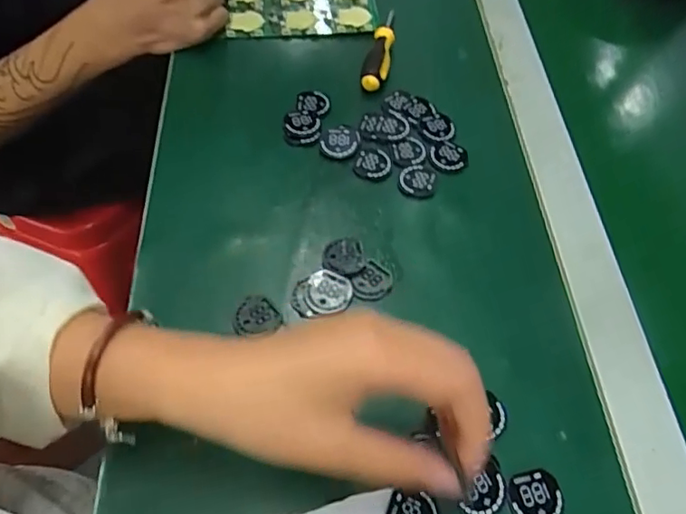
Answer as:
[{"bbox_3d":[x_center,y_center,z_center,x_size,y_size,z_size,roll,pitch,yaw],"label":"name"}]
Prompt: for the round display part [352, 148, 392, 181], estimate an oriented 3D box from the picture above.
[{"bbox_3d":[0.024,-0.075,0.435,0.028,0.004,0.032,20,59,11],"label":"round display part"}]

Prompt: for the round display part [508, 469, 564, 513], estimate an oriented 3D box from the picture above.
[{"bbox_3d":[0.107,0.135,0.305,0.028,0.004,0.028,-10,65,-9],"label":"round display part"}]

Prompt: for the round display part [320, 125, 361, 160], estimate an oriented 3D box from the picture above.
[{"bbox_3d":[-0.002,-0.094,0.445,0.031,0.005,0.035,9,58,4],"label":"round display part"}]

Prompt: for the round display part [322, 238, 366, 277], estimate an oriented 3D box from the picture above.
[{"bbox_3d":[0.000,0.000,0.388,0.029,0.004,0.028,-12,59,-9],"label":"round display part"}]

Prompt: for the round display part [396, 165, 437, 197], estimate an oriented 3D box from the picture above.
[{"bbox_3d":[0.058,-0.060,0.426,0.029,0.004,0.031,6,58,3],"label":"round display part"}]

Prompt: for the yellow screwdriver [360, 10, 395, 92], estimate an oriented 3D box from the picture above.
[{"bbox_3d":[0.036,-0.193,0.500,0.021,0.018,0.114,10,58,5],"label":"yellow screwdriver"}]

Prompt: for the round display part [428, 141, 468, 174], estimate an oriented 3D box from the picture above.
[{"bbox_3d":[0.085,-0.081,0.442,0.030,0.004,0.031,0,58,-1],"label":"round display part"}]

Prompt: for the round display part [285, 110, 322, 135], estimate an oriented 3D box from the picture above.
[{"bbox_3d":[-0.034,-0.110,0.452,0.029,0.005,0.025,8,58,4],"label":"round display part"}]

